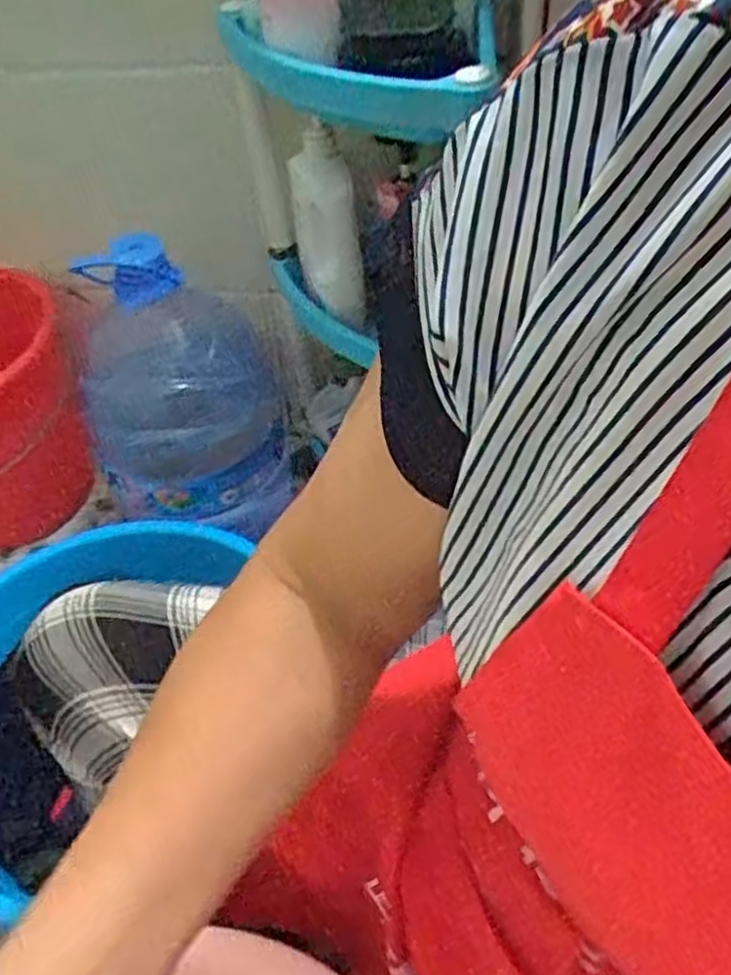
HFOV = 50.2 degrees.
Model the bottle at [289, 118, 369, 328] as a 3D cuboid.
[{"bbox_3d":[-0.043,-0.290,0.910,0.072,0.245,0.078,-5,47,1],"label":"bottle"}]

